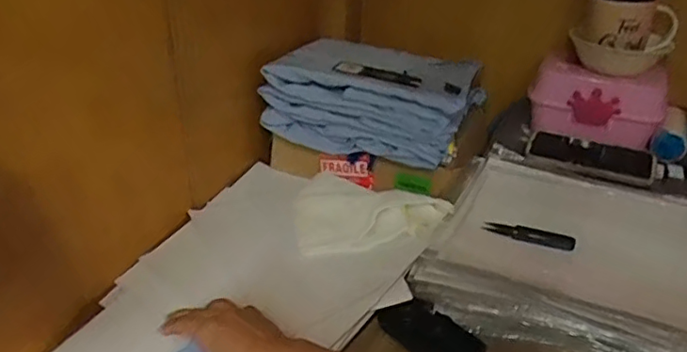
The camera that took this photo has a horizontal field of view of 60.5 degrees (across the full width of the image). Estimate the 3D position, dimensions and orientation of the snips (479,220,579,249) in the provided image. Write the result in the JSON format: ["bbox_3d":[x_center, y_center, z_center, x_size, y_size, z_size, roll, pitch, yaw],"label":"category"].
[{"bbox_3d":[0.207,0.064,0.660,0.098,0.008,0.022,15,33,22],"label":"snips"}]

